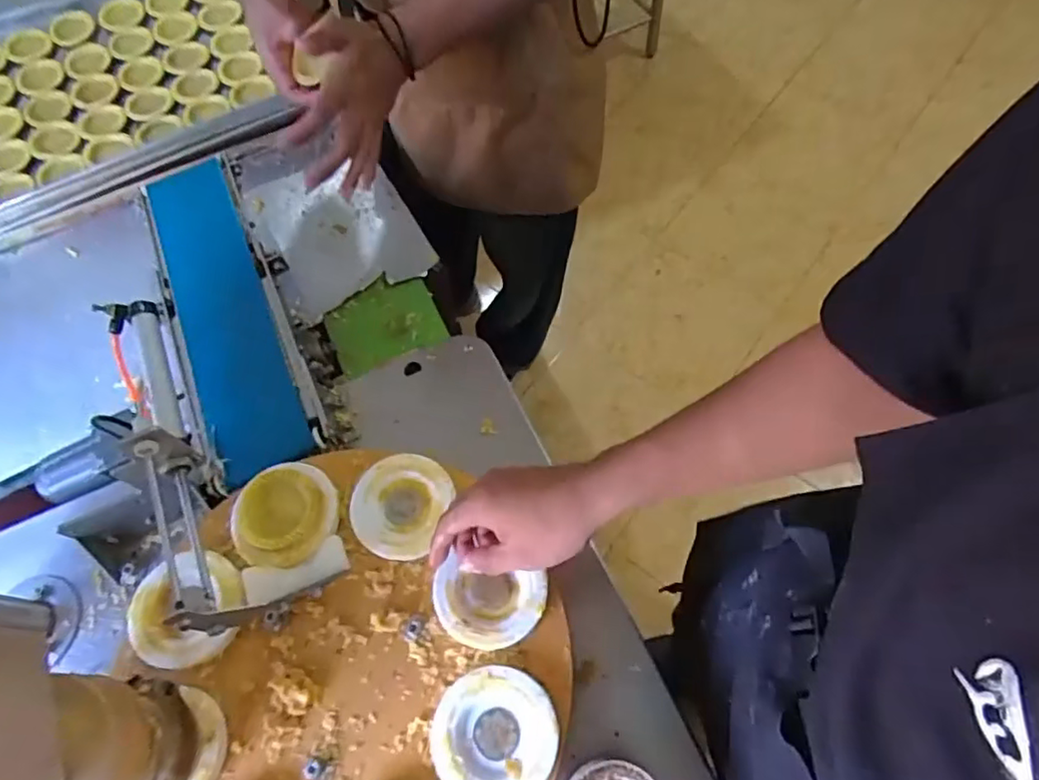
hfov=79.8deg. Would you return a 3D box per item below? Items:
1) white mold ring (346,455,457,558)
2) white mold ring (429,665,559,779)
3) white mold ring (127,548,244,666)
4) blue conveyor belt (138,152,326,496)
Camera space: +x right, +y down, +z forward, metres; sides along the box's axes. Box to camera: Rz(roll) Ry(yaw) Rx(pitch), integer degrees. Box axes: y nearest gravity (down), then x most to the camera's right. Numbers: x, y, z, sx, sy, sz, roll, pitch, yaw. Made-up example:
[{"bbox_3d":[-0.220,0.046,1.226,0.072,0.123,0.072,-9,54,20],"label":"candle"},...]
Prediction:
[{"bbox_3d":[-0.114,0.109,0.591,0.085,0.022,0.095,22,67,14],"label":"white mold ring"},{"bbox_3d":[-0.020,0.279,0.502,0.096,0.021,0.096,-2,63,3],"label":"white mold ring"},{"bbox_3d":[-0.299,0.195,0.559,0.099,0.018,0.094,-2,63,3],"label":"white mold ring"},{"bbox_3d":[-0.351,-0.103,0.734,0.120,0.031,0.458,-24,64,-8],"label":"blue conveyor belt"}]

